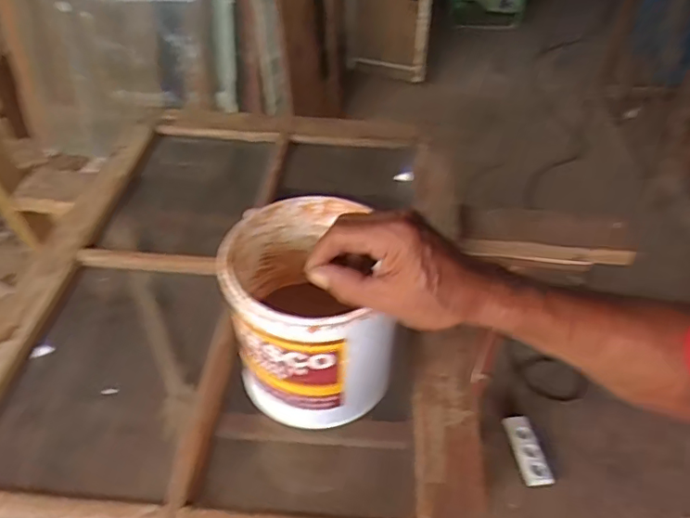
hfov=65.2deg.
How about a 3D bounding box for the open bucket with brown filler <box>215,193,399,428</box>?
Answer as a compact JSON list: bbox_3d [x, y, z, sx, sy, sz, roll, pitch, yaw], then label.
[{"bbox_3d":[-0.036,0.059,0.597,0.162,0.189,0.181,-8,45,-8],"label":"open bucket with brown filler"}]

